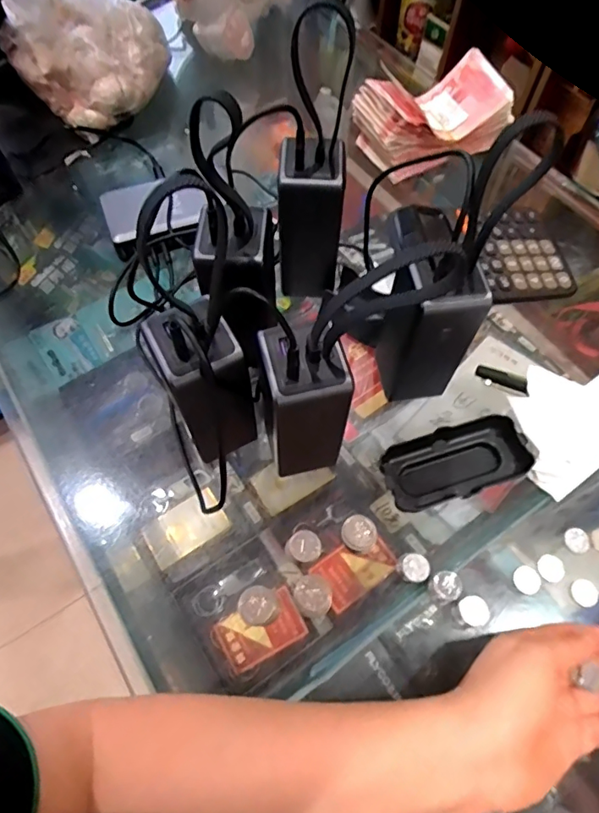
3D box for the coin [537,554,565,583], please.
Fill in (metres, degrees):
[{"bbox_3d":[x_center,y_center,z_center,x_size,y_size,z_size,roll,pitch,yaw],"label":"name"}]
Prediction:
[{"bbox_3d":[0.182,0.117,0.360,0.018,0.004,0.018,-34,55,-7],"label":"coin"}]

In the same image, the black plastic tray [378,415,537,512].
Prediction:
[{"bbox_3d":[0.117,0.042,0.382,0.108,0.019,0.053,-18,65,-10],"label":"black plastic tray"}]

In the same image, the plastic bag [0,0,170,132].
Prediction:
[{"bbox_3d":[-0.226,-0.401,0.518,0.155,0.133,0.144,-18,65,-10],"label":"plastic bag"}]

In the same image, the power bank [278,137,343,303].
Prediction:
[{"bbox_3d":[0.009,-0.142,0.399,0.048,0.115,0.045,4,63,1],"label":"power bank"}]

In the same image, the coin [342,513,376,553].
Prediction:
[{"bbox_3d":[0.043,0.090,0.355,0.025,0.005,0.026,6,64,-12],"label":"coin"}]

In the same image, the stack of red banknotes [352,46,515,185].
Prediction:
[{"bbox_3d":[0.137,-0.310,0.532,0.167,0.063,0.091,-21,66,-11],"label":"stack of red banknotes"}]

